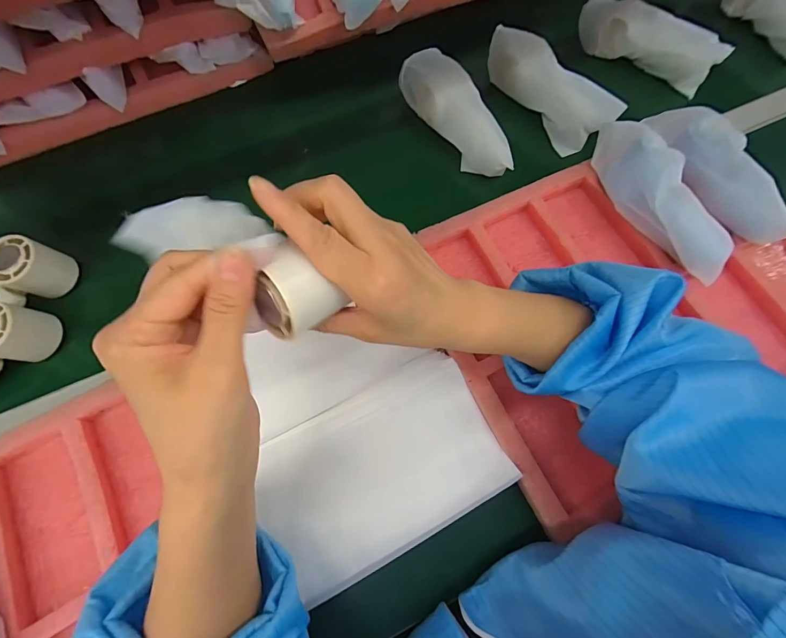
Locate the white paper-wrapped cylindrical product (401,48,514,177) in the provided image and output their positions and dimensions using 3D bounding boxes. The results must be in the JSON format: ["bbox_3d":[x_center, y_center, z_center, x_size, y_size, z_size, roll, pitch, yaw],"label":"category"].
[{"bbox_3d":[0.082,-0.271,0.488,0.073,0.047,0.202,-26,73,-10],"label":"white paper-wrapped cylindrical product"}]

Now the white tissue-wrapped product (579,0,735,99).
[{"bbox_3d":[0.376,-0.414,0.555,0.201,0.058,0.070,31,73,10],"label":"white tissue-wrapped product"}]

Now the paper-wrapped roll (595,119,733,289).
[{"bbox_3d":[0.295,-0.134,0.415,0.059,0.063,0.196,-29,73,-11],"label":"paper-wrapped roll"}]

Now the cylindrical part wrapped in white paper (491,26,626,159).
[{"bbox_3d":[0.216,-0.322,0.507,0.066,0.072,0.189,-31,74,-11],"label":"cylindrical part wrapped in white paper"}]

